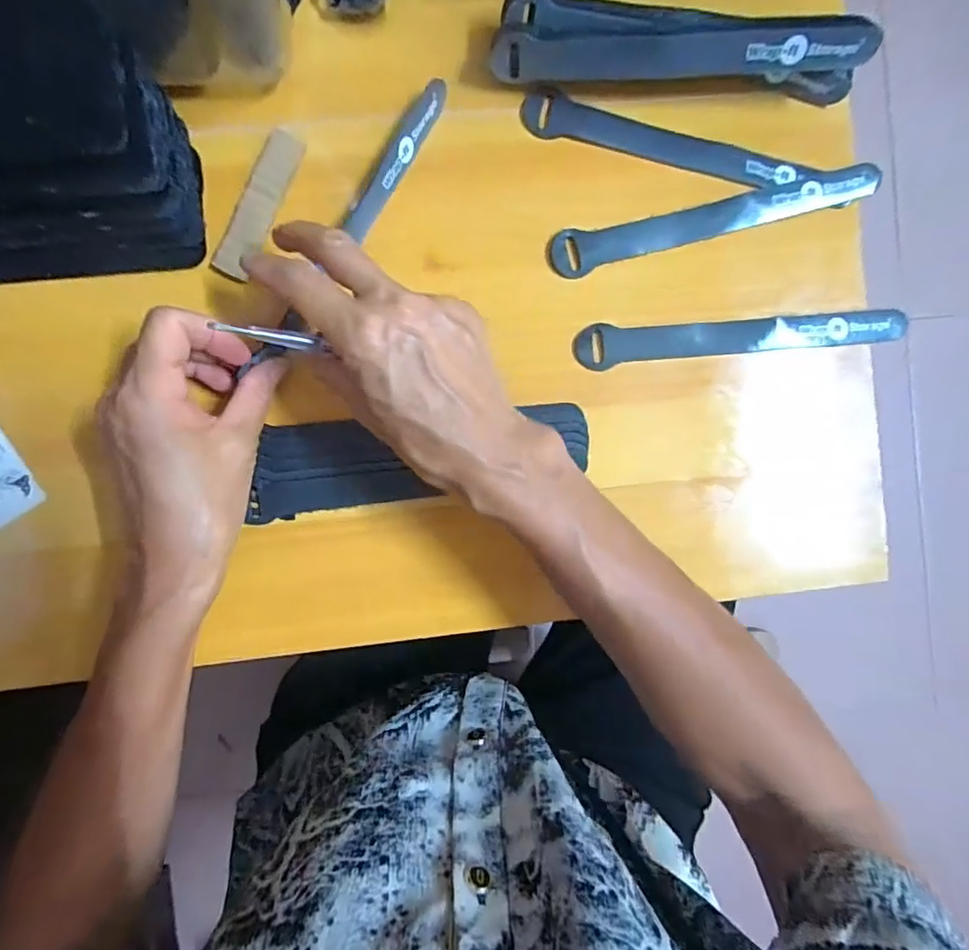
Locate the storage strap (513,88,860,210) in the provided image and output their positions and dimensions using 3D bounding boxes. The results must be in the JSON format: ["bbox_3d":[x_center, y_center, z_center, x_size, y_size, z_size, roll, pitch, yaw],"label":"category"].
[{"bbox_3d":[0.110,-0.192,0.332,0.176,0.008,0.022,12,90,-4],"label":"storage strap"}]

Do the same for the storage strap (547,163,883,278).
[{"bbox_3d":[0.136,-0.153,0.333,0.202,0.007,0.025,-16,91,-3],"label":"storage strap"}]

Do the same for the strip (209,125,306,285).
[{"bbox_3d":[-0.127,-0.152,0.319,0.020,0.004,0.084,25,95,-17],"label":"strip"}]

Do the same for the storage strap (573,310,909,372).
[{"bbox_3d":[0.152,-0.083,0.334,0.197,0.007,0.024,-6,91,-4],"label":"storage strap"}]

